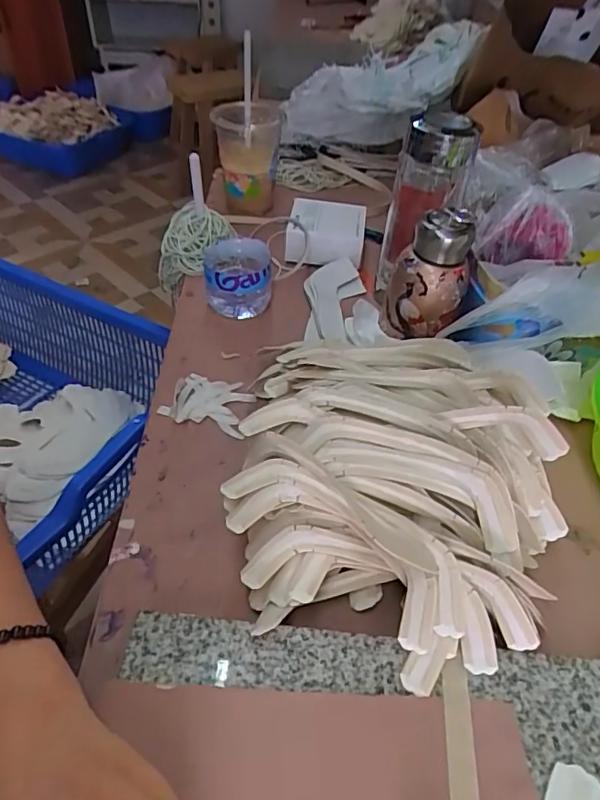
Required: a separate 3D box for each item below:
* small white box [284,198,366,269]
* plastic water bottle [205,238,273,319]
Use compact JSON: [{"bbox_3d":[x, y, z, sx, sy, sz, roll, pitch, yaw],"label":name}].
[{"bbox_3d":[0.032,-0.208,0.662,0.092,0.041,0.097,7,45,2],"label":"small white box"},{"bbox_3d":[-0.067,-0.132,0.578,0.070,0.060,0.083,1,45,-4],"label":"plastic water bottle"}]

